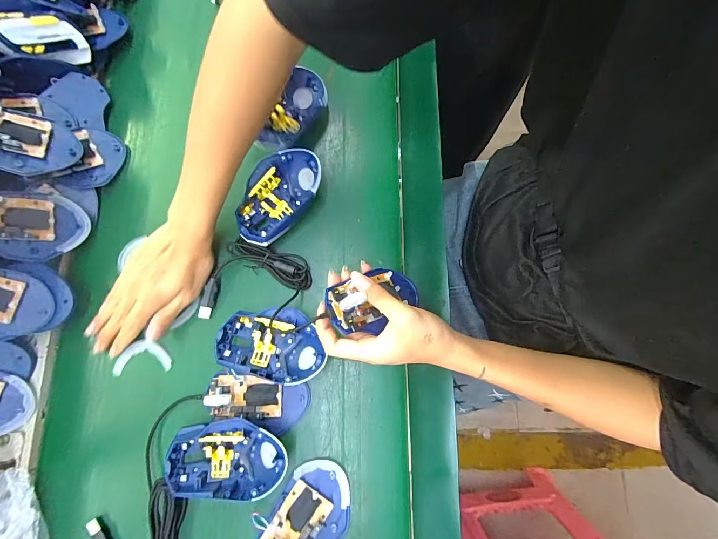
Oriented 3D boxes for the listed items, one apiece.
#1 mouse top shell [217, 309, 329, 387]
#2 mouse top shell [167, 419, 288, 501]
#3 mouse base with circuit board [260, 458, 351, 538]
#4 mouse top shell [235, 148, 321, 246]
[{"bbox_3d":[-0.094,0.080,0.372,0.110,0.035,0.074,1,77,5],"label":"mouse top shell"},{"bbox_3d":[-0.131,0.189,0.352,0.113,0.034,0.074,4,77,5],"label":"mouse top shell"},{"bbox_3d":[-0.049,0.251,0.348,0.069,0.025,0.102,27,81,10],"label":"mouse base with circuit board"},{"bbox_3d":[-0.094,-0.084,0.414,0.076,0.042,0.123,40,83,12],"label":"mouse top shell"}]

